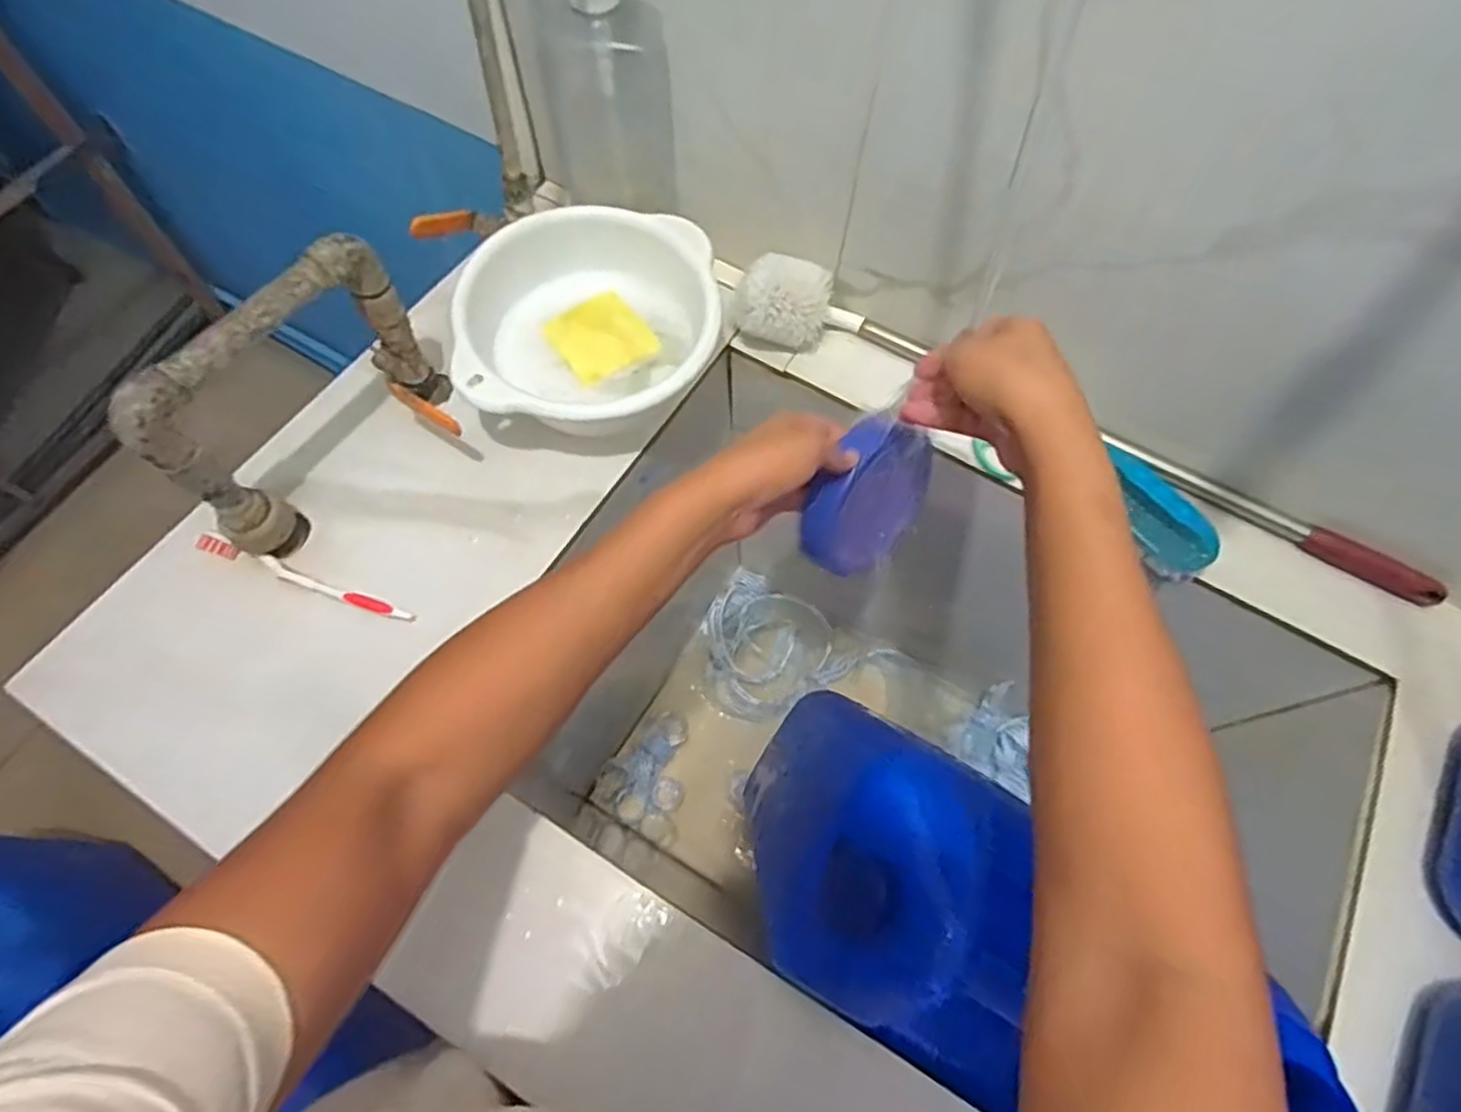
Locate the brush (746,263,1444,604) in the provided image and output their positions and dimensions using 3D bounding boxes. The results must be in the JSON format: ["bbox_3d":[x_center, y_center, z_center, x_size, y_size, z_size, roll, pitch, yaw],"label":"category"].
[{"bbox_3d":[0.277,-0.118,0.578,0.589,0.068,0.075,23,67,9],"label":"brush"}]

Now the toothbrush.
[{"bbox_3d":[-0.318,0.016,0.530,0.174,0.011,0.013,19,66,7],"label":"toothbrush"}]

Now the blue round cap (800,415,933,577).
[{"bbox_3d":[0.098,-0.042,0.510,0.028,0.106,0.114,46,115,38],"label":"blue round cap"}]

